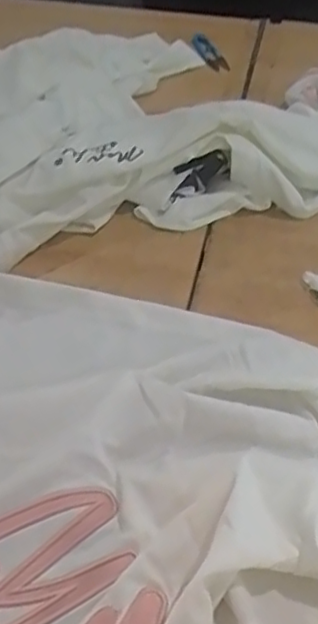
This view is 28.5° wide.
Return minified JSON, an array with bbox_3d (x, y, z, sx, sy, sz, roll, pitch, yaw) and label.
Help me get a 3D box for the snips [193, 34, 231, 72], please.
[{"bbox_3d":[0.075,-0.411,0.988,0.038,0.016,0.124,-12,47,-11],"label":"snips"}]

